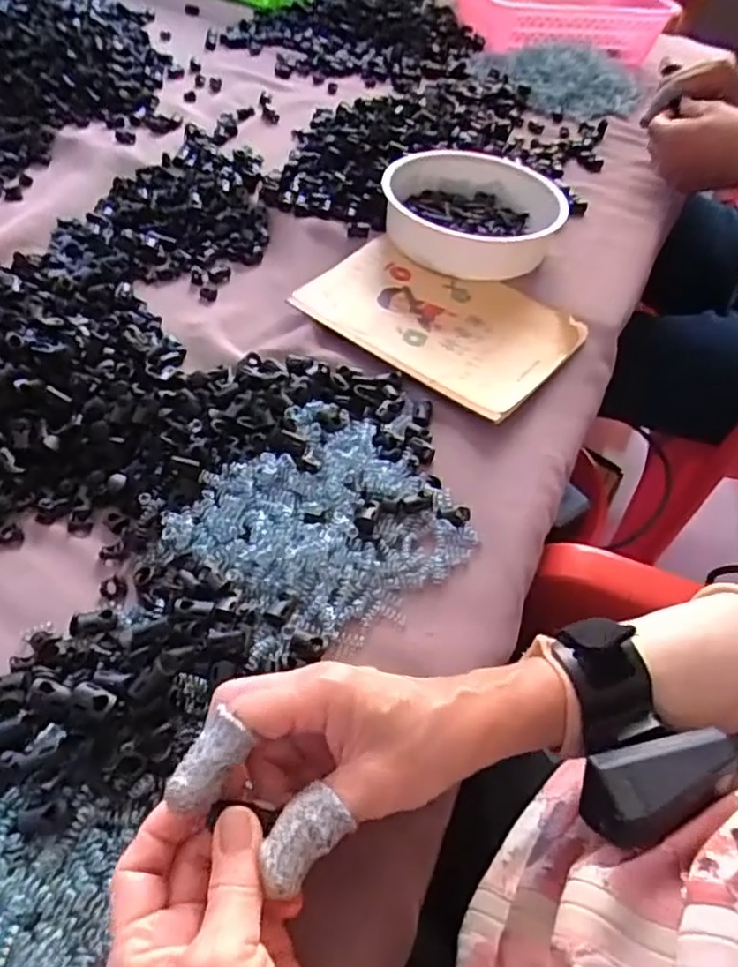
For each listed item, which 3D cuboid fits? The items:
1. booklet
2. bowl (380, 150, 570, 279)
[{"bbox_3d":[0.058,-0.139,0.550,0.204,0.017,0.140,33,54,20],"label":"booklet"},{"bbox_3d":[0.091,-0.250,0.617,0.161,0.046,0.171,33,54,20],"label":"bowl"}]

